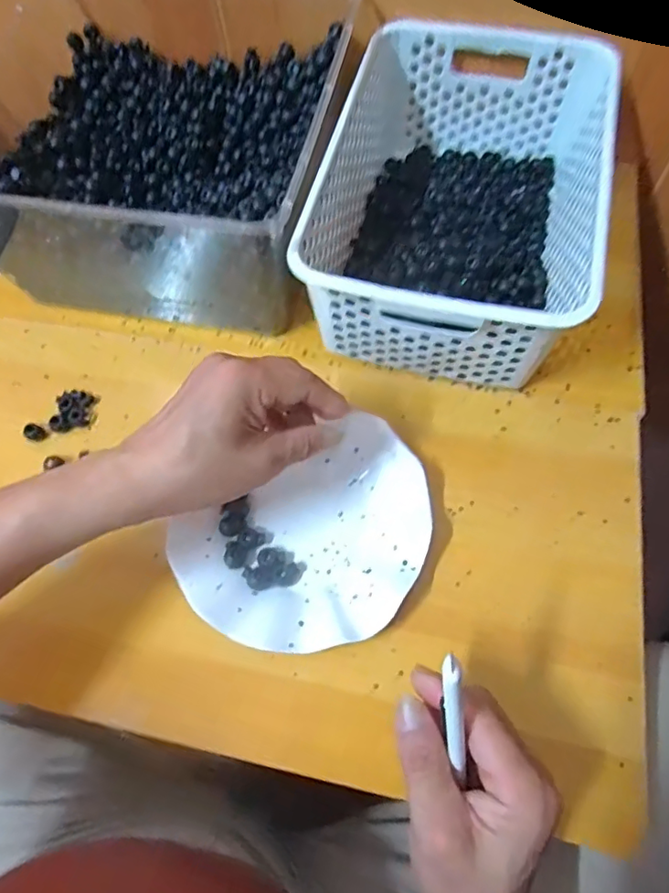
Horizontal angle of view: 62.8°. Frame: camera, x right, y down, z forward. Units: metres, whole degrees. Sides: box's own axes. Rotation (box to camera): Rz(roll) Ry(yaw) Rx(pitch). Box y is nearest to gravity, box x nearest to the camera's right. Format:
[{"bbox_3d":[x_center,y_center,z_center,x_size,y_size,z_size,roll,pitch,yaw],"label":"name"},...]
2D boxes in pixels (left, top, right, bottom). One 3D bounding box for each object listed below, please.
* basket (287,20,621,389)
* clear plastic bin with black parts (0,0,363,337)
[{"bbox_3d":[0.105,-0.205,0.465,0.208,0.113,0.297,11,66,8],"label":"basket"},{"bbox_3d":[-0.143,-0.263,0.491,0.294,0.142,0.308,11,66,8],"label":"clear plastic bin with black parts"}]

